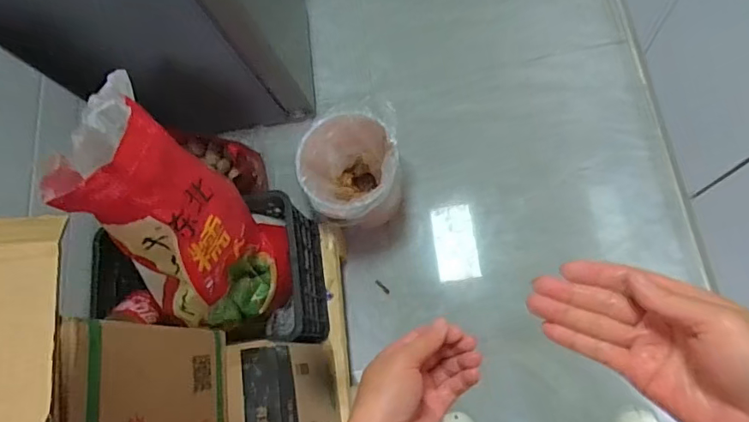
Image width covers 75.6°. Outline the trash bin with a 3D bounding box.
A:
[{"bbox_3d":[-0.057,-0.081,1.210,0.230,0.278,0.246,-29,74,-7],"label":"trash bin"}]

